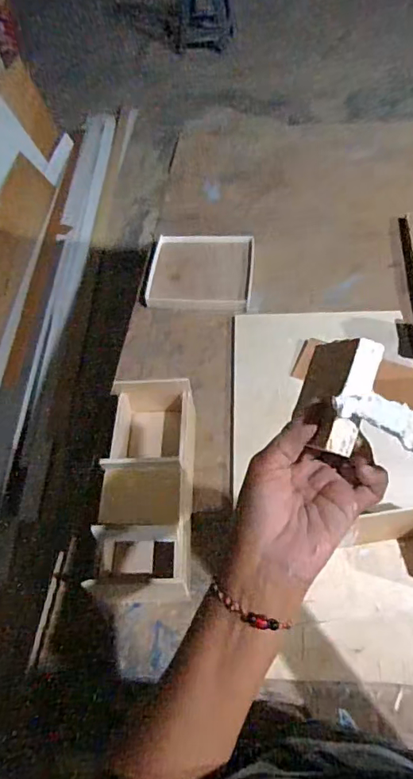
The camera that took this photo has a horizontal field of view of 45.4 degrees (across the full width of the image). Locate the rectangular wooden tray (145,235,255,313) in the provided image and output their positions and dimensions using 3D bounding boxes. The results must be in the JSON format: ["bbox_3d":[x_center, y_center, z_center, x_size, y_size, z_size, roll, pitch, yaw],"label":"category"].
[{"bbox_3d":[-0.007,-0.200,0.843,0.171,0.024,0.172,0,54,7],"label":"rectangular wooden tray"}]

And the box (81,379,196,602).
[{"bbox_3d":[-0.067,0.107,0.583,0.098,0.074,0.247,-1,54,6],"label":"box"}]

